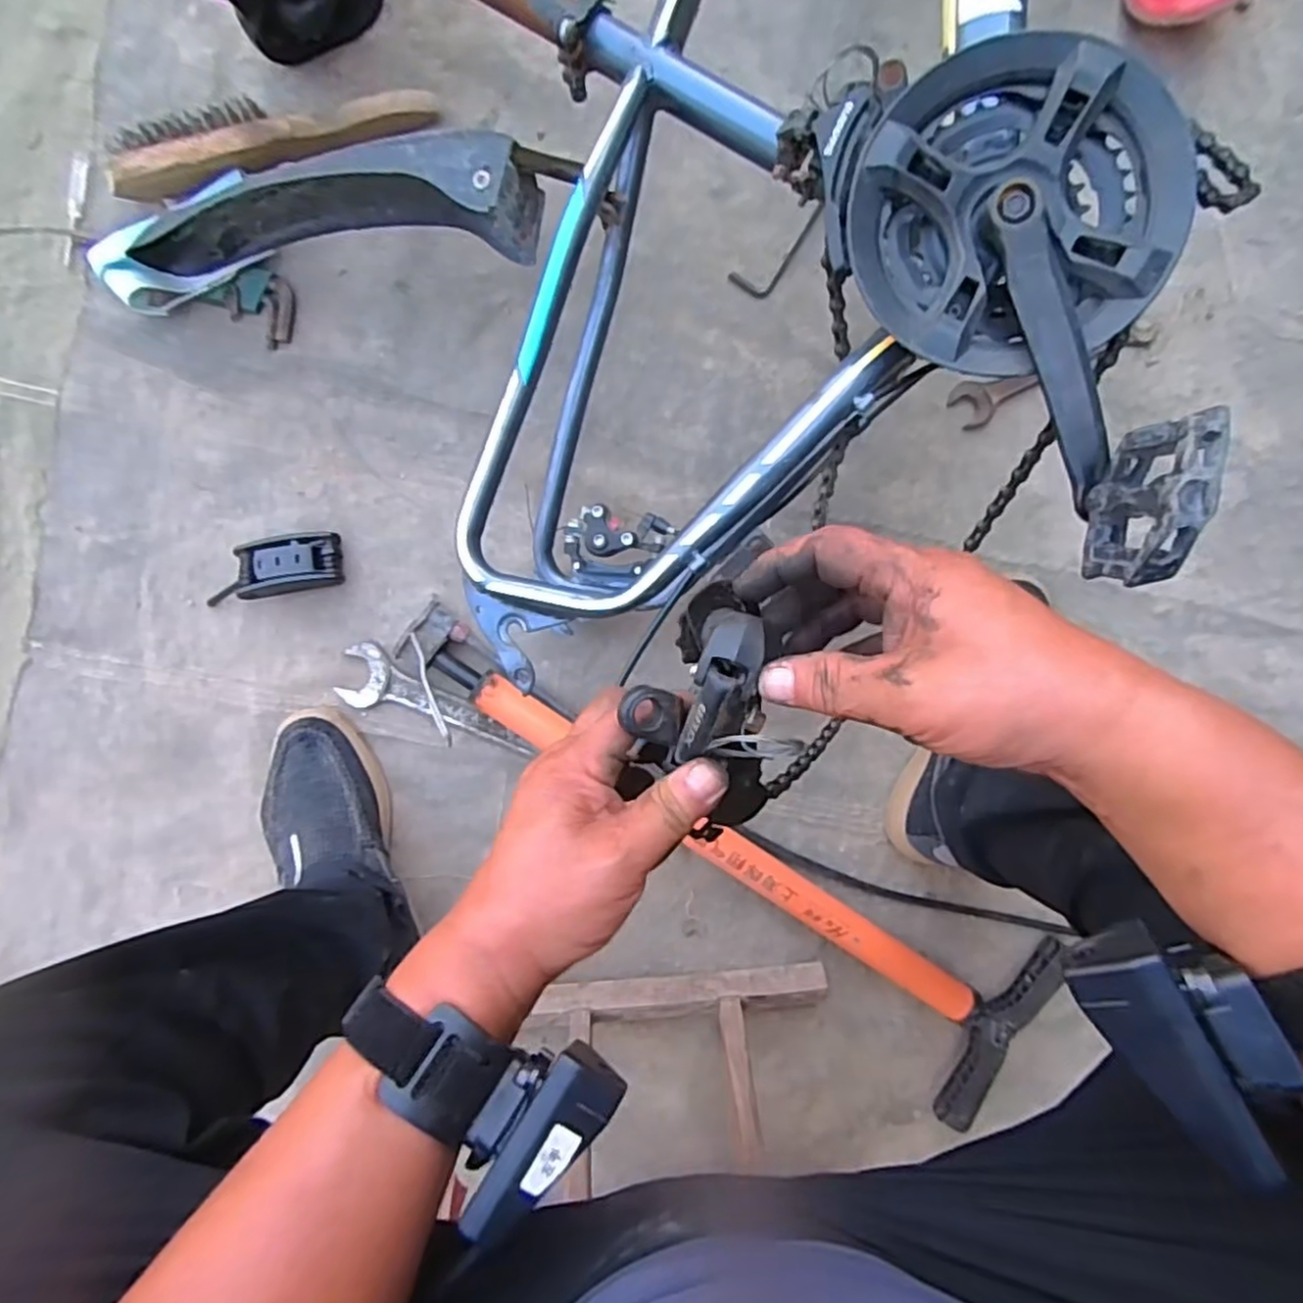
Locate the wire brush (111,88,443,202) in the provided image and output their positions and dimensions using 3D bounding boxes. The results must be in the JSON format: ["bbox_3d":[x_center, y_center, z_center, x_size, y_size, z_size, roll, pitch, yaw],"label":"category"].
[{"bbox_3d":[-0.297,-0.412,0.557,0.247,0.041,0.048,-16,99,-1],"label":"wire brush"}]

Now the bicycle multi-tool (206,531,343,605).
[{"bbox_3d":[-0.327,-0.073,0.607,0.115,0.034,0.050,-8,98,-3],"label":"bicycle multi-tool"}]

